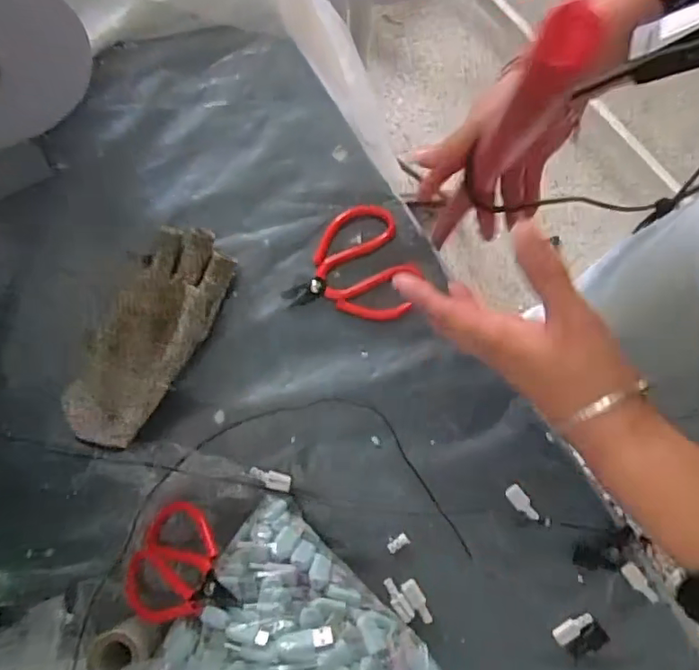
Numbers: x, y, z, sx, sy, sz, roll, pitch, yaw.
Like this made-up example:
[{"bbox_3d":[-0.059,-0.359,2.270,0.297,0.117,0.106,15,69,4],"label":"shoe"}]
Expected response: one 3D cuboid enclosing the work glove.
[{"bbox_3d":[-0.157,-0.004,0.447,0.078,0.045,0.183,27,79,4],"label":"work glove"}]

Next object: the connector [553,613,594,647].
[{"bbox_3d":[0.174,0.227,0.432,0.034,0.004,0.014,-29,79,-6],"label":"connector"}]

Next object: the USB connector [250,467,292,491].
[{"bbox_3d":[-0.063,0.115,0.447,0.033,0.006,0.014,13,78,1],"label":"USB connector"}]

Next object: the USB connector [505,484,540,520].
[{"bbox_3d":[0.140,0.136,0.452,0.014,0.004,0.032,-38,80,-8],"label":"USB connector"}]

